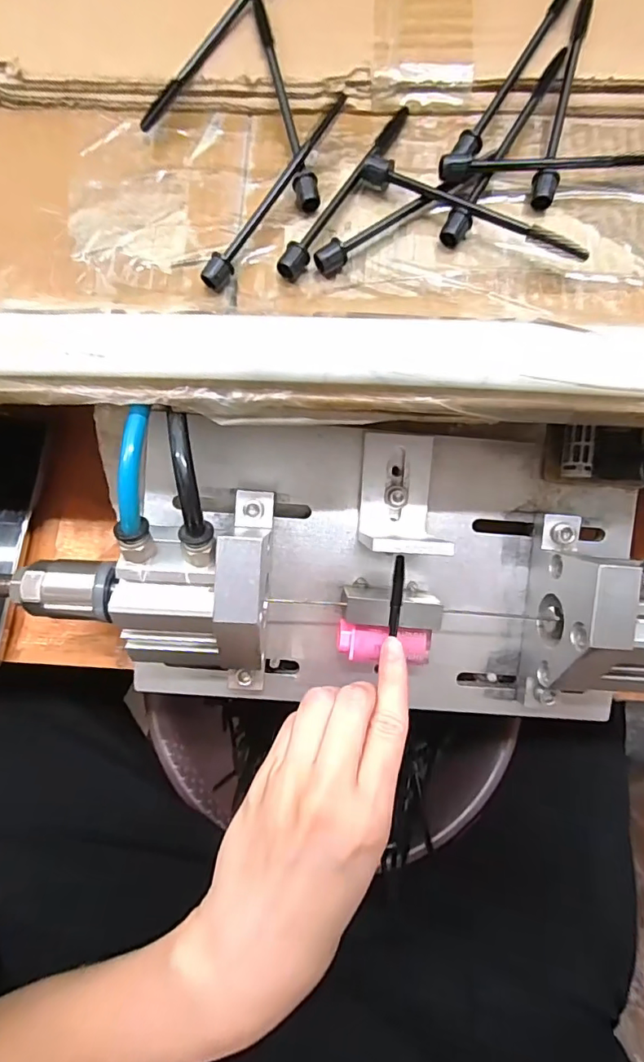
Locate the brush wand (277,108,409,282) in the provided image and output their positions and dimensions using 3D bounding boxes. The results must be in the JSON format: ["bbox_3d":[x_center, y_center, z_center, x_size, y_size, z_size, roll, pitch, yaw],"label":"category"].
[{"bbox_3d":[0.011,-0.149,0.218,0.008,0.010,0.102,30,81,6],"label":"brush wand"}]

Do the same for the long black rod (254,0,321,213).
[{"bbox_3d":[-0.015,-0.188,0.221,0.010,0.010,0.100,-12,86,-1],"label":"long black rod"}]

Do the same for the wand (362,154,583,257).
[{"bbox_3d":[0.063,-0.133,0.213,0.098,0.015,0.008,26,81,6],"label":"wand"}]

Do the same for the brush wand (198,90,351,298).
[{"bbox_3d":[-0.020,-0.144,0.216,0.008,0.014,0.100,33,82,7],"label":"brush wand"}]

